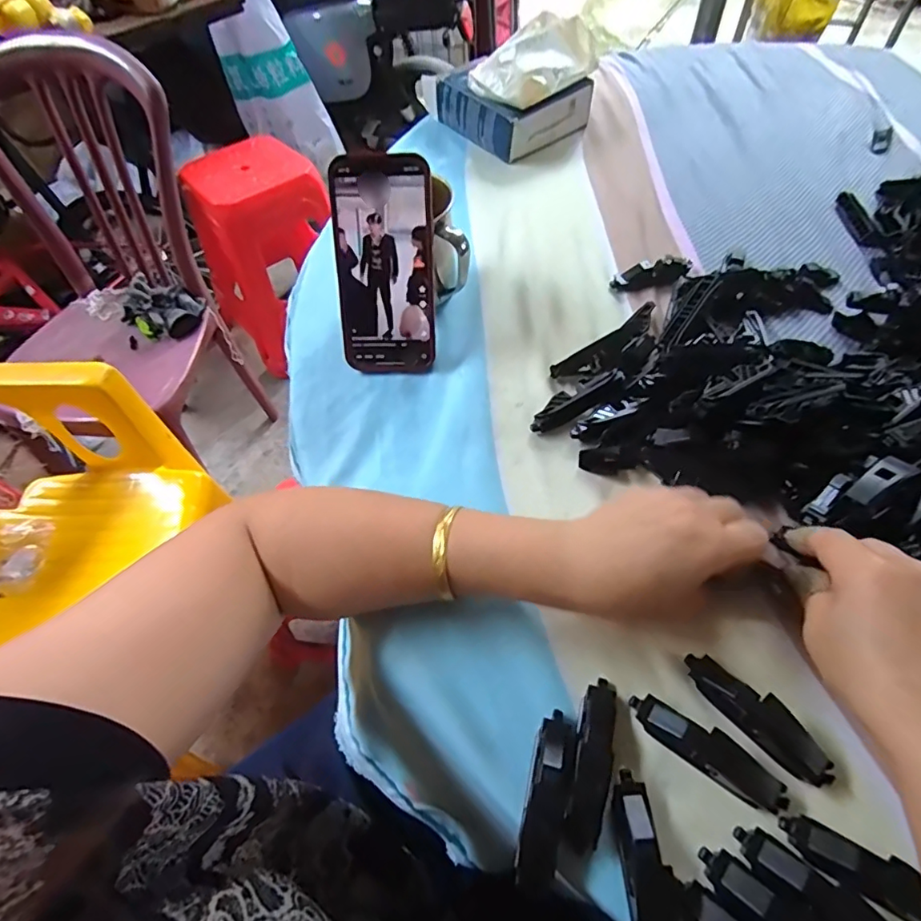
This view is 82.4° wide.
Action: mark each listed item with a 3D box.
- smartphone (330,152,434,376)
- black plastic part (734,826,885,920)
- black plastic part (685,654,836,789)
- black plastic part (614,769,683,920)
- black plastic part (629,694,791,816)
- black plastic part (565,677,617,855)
[{"bbox_3d":[-0.060,-0.152,0.416,0.078,0.159,0.011,1,22,4],"label":"smartphone"},{"bbox_3d":[0.169,0.201,0.240,0.080,0.009,0.021,34,65,22],"label":"black plastic part"},{"bbox_3d":[0.159,0.138,0.284,0.079,0.017,0.022,38,67,24],"label":"black plastic part"},{"bbox_3d":[0.090,0.195,0.250,0.021,0.016,0.079,-5,57,0],"label":"black plastic part"},{"bbox_3d":[0.129,0.152,0.277,0.080,0.013,0.019,30,64,21],"label":"black plastic part"},{"bbox_3d":[0.070,0.155,0.275,0.020,0.016,0.080,11,58,11],"label":"black plastic part"}]

